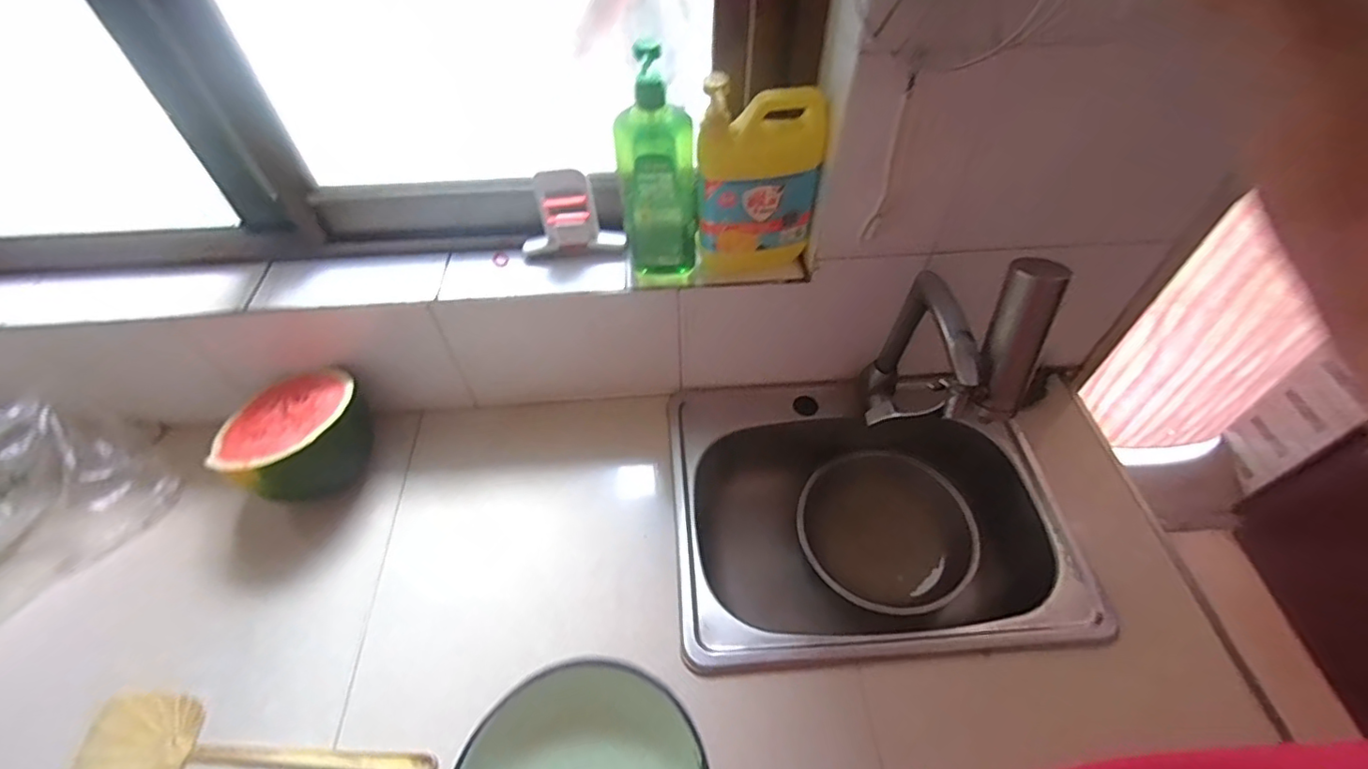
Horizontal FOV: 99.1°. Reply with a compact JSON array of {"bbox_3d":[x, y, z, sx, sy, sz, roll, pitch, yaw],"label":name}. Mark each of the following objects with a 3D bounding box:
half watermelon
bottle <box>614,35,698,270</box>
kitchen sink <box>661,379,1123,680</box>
[{"bbox_3d":[-0.529,0.070,0.801,0.173,0.124,0.188,31,61,25],"label":"half watermelon"},{"bbox_3d":[-0.032,-0.247,0.692,0.091,0.249,0.056,-6,52,0],"label":"bottle"},{"bbox_3d":[0.248,0.196,0.859,0.512,0.186,0.411,-6,52,0],"label":"kitchen sink"}]

